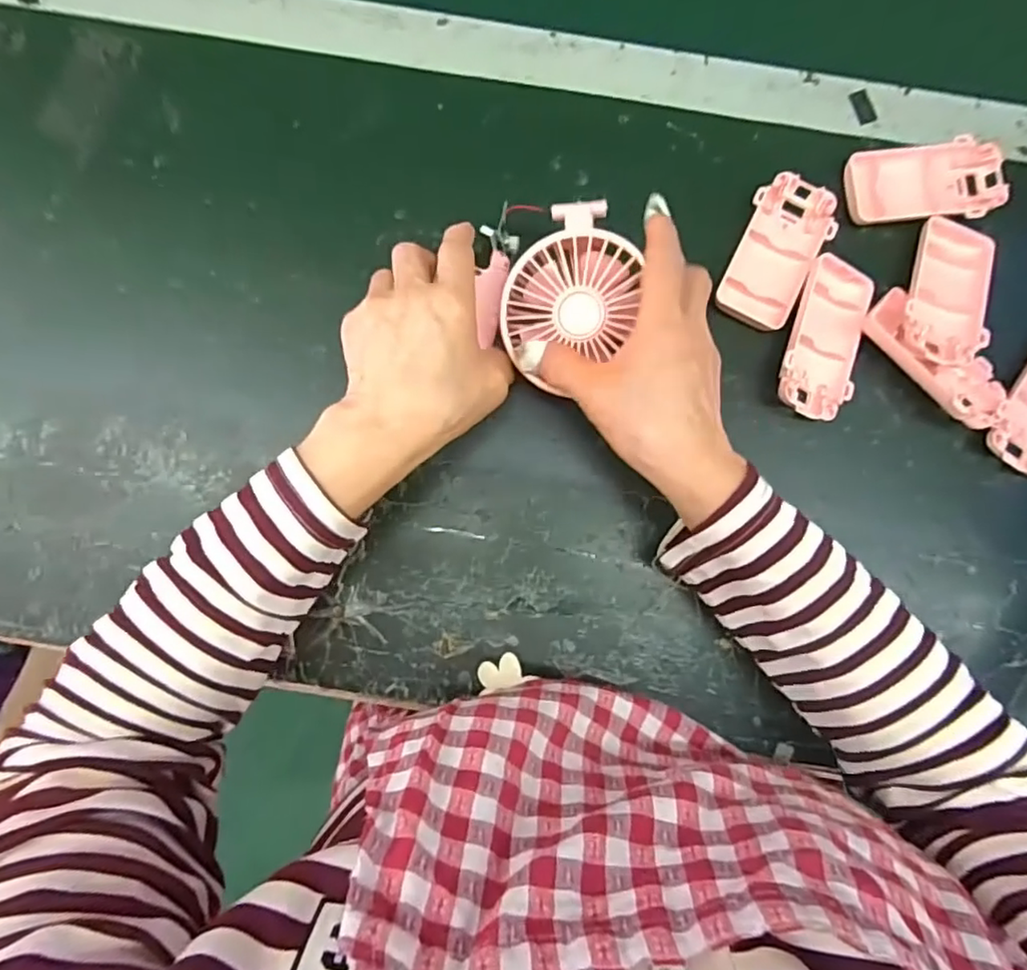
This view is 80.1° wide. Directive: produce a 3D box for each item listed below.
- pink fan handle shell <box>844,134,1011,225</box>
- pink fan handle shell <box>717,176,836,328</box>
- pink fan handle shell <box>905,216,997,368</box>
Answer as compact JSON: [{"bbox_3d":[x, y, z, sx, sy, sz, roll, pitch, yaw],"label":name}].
[{"bbox_3d":[0.263,-0.192,0.391,0.096,0.017,0.050,-7,85,-1],"label":"pink fan handle shell"},{"bbox_3d":[0.165,-0.146,0.384,0.050,0.014,0.096,23,85,2],"label":"pink fan handle shell"},{"bbox_3d":[0.268,-0.120,0.377,0.050,0.026,0.095,22,85,1],"label":"pink fan handle shell"}]

